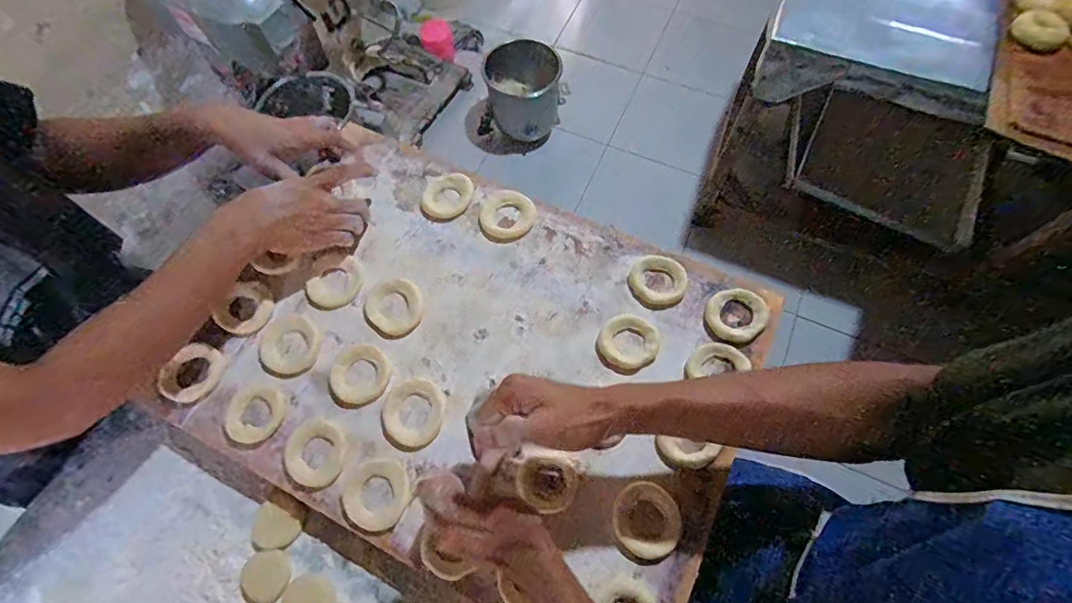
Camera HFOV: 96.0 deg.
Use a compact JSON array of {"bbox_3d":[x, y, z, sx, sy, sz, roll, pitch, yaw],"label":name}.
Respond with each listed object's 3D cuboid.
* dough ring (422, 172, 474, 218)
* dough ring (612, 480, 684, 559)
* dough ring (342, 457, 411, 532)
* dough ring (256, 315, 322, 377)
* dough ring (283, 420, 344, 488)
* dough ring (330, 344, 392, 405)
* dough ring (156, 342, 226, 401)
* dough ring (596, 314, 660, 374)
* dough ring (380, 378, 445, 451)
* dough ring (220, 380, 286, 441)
[{"bbox_3d":[-0.109,-0.132,0.602,0.061,0.010,0.062,-1,71,2],"label":"dough ring"},{"bbox_3d":[0.105,0.205,0.456,0.063,0.016,0.062,-1,71,2],"label":"dough ring"},{"bbox_3d":[-0.156,0.187,0.471,0.062,0.005,0.064,-1,71,2],"label":"dough ring"},{"bbox_3d":[-0.271,0.047,0.531,0.072,0.005,0.060,32,75,12],"label":"dough ring"},{"bbox_3d":[-0.221,0.152,0.485,0.065,0.005,0.058,36,76,13],"label":"dough ring"},{"bbox_3d":[-0.186,0.078,0.515,0.059,0.008,0.063,-1,71,2],"label":"dough ring"},{"bbox_3d":[-0.369,0.079,0.521,0.051,0.008,0.063,34,75,12],"label":"dough ring"},{"bbox_3d":[0.099,0.046,0.520,0.061,0.018,0.061,-1,71,2],"label":"dough ring"},{"bbox_3d":[-0.128,0.116,0.500,0.062,0.006,0.071,15,72,7],"label":"dough ring"},{"bbox_3d":[-0.293,0.115,0.503,0.058,0.005,0.060,-1,71,2],"label":"dough ring"}]

